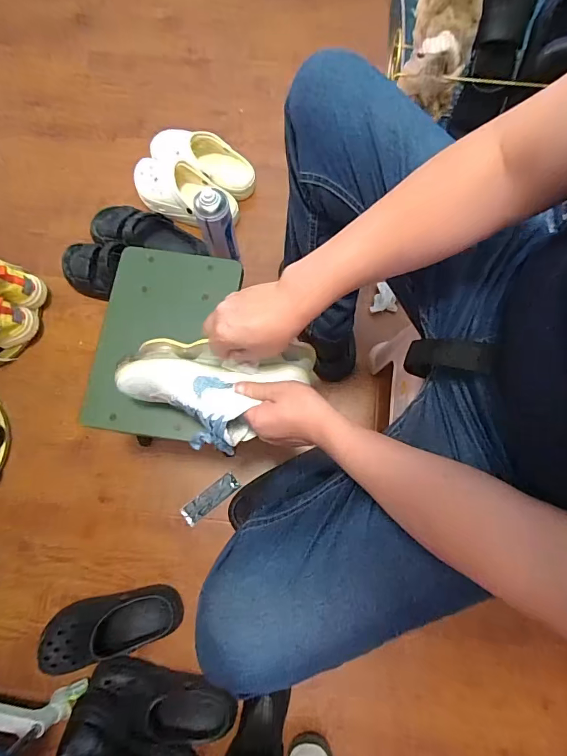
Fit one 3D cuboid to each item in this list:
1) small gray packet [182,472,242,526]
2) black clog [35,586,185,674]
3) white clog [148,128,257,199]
[{"bbox_3d":[-0.148,0.245,0.825,0.124,0.013,0.042,-36,80,-8],"label":"small gray packet"},{"bbox_3d":[-0.317,0.454,0.746,0.244,0.073,0.095,-16,78,-3],"label":"black clog"},{"bbox_3d":[-0.192,-0.512,0.968,0.255,0.074,0.107,20,78,5],"label":"white clog"}]

